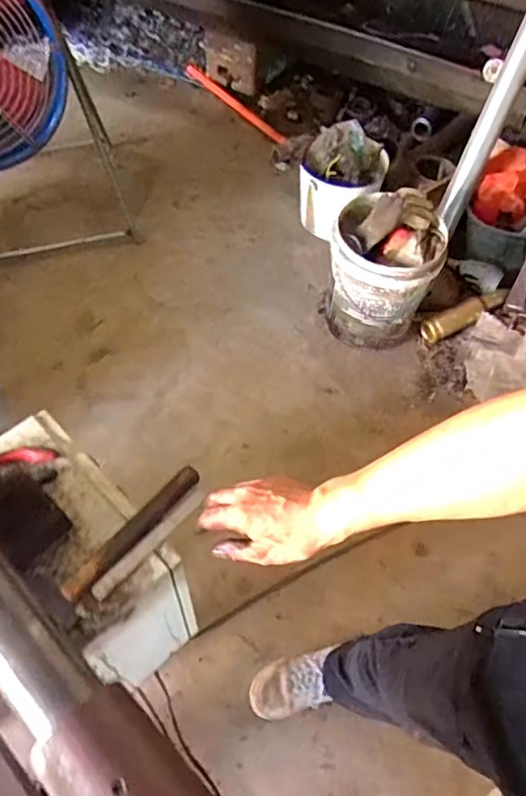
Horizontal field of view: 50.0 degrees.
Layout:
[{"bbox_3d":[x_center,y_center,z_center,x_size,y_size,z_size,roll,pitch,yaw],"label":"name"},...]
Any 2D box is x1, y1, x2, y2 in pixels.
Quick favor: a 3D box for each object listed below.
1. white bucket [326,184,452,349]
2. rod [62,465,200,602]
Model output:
[{"bbox_3d":[0.322,-0.340,1.588,0.284,0.394,0.264,1,57,-2],"label":"white bucket"},{"bbox_3d":[-0.158,0.162,0.693,0.025,0.024,0.206,36,62,19],"label":"rod"}]

